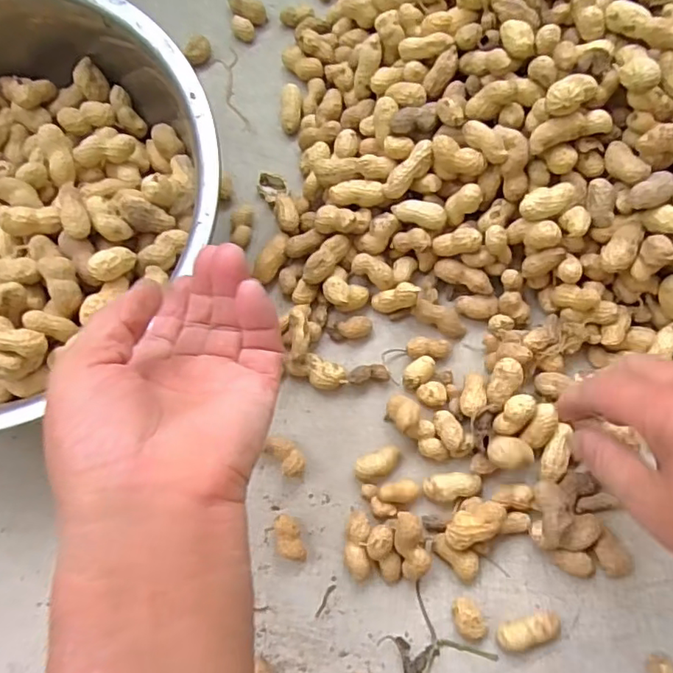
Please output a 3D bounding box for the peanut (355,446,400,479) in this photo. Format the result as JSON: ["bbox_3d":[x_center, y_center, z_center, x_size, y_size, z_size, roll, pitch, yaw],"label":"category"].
[{"bbox_3d":[0.025,0.078,0.337,0.028,0.011,0.014,-23,76,-3],"label":"peanut"}]

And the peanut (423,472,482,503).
[{"bbox_3d":[0.070,0.090,0.331,0.034,0.010,0.016,-14,76,-1],"label":"peanut"}]

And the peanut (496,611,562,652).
[{"bbox_3d":[0.107,0.165,0.309,0.034,0.015,0.015,-17,76,-2],"label":"peanut"}]

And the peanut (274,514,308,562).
[{"bbox_3d":[-0.028,0.119,0.326,0.015,0.013,0.028,-17,76,-2],"label":"peanut"}]

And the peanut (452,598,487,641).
[{"bbox_3d":[0.075,0.160,0.312,0.017,0.013,0.023,-25,76,-4],"label":"peanut"}]

